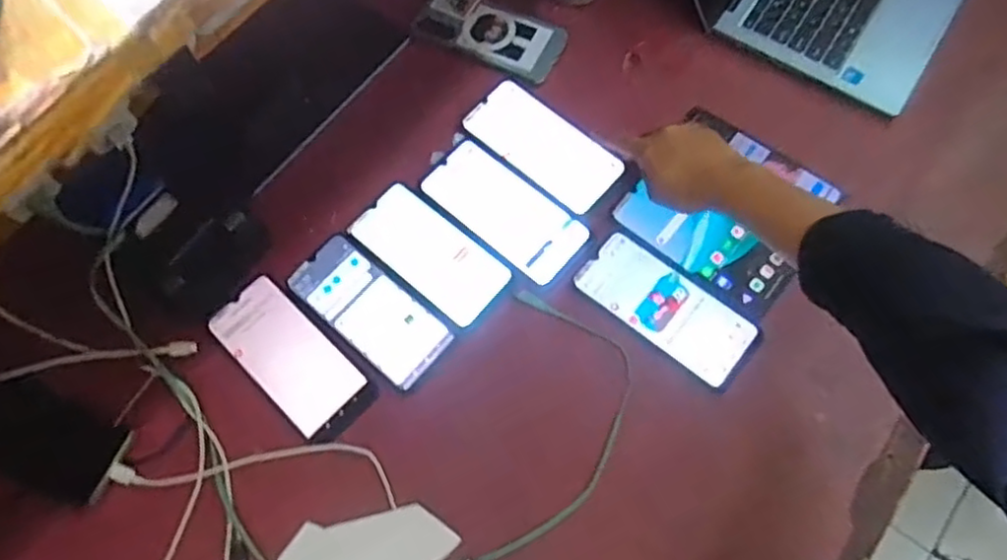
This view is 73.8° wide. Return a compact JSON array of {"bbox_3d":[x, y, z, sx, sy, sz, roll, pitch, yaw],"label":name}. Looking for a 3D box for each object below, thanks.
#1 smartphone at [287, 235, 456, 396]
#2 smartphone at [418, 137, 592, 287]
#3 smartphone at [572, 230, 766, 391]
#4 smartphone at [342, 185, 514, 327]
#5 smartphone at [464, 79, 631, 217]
[{"bbox_3d":[-0.122,0.026,0.617,0.159,0.004,0.072,40,76,16],"label":"smartphone"},{"bbox_3d":[0.001,-0.069,0.647,0.166,0.006,0.079,39,75,15],"label":"smartphone"},{"bbox_3d":[0.147,0.024,0.604,0.164,0.009,0.072,39,75,15],"label":"smartphone"},{"bbox_3d":[-0.070,-0.027,0.633,0.155,0.004,0.075,40,75,16],"label":"smartphone"},{"bbox_3d":[0.042,-0.139,0.669,0.163,0.009,0.081,40,76,16],"label":"smartphone"}]

